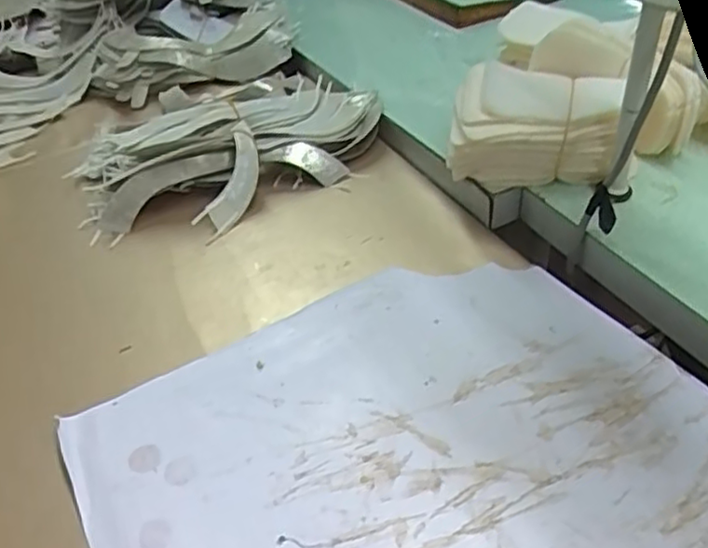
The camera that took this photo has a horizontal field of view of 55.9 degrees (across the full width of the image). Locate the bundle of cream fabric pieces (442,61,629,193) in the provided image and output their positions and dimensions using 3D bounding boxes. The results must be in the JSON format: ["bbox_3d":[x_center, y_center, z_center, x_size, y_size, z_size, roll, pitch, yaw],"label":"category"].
[{"bbox_3d":[0.154,-0.124,0.581,0.134,0.073,0.080,3,43,11],"label":"bundle of cream fabric pieces"}]

